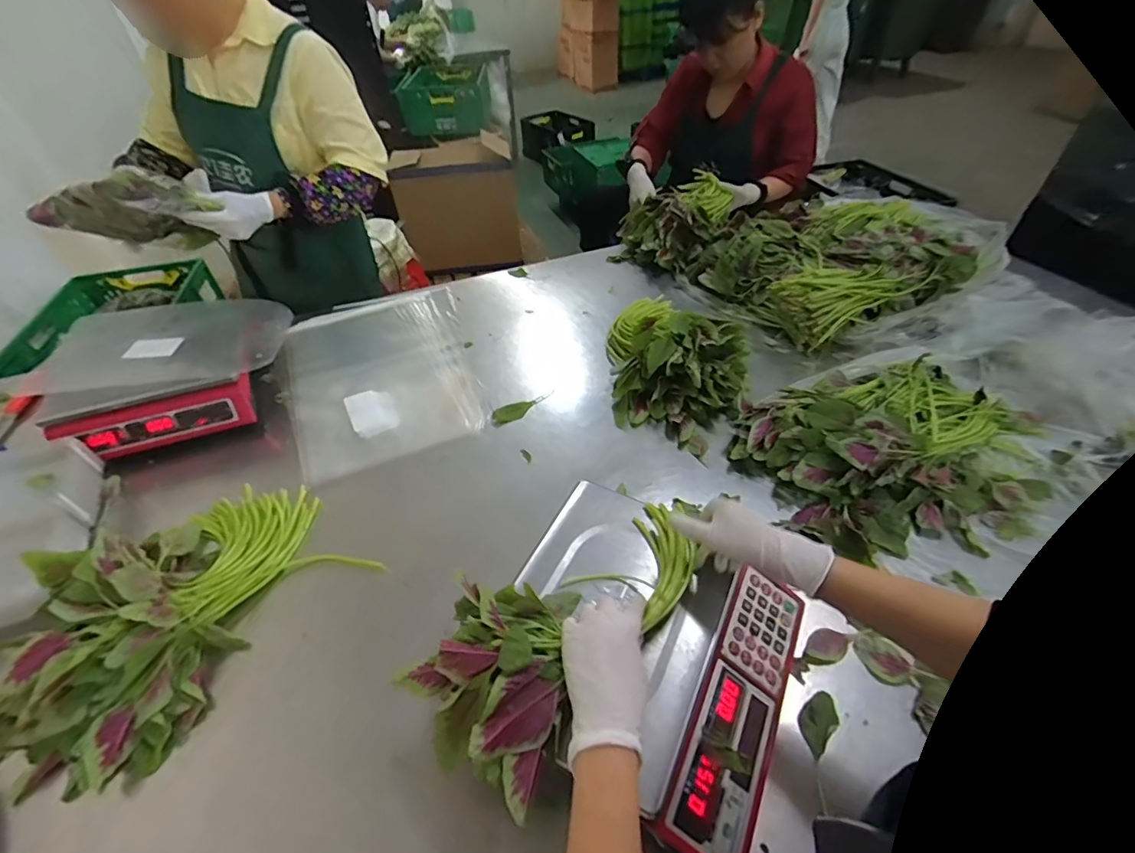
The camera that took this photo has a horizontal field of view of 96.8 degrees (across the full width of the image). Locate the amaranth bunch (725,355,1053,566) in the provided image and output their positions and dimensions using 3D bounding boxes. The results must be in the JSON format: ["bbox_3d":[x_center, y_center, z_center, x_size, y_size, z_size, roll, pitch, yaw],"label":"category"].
[{"bbox_3d":[0.512,0.037,0.768,0.472,0.084,0.321,-6,45,-3],"label":"amaranth bunch"}]

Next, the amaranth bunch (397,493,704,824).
[{"bbox_3d":[0.012,0.192,0.527,0.335,0.061,0.188,-30,51,-30],"label":"amaranth bunch"}]

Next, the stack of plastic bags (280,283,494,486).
[{"bbox_3d":[-0.387,-0.131,1.048,0.364,0.018,0.533,-14,46,-11],"label":"stack of plastic bags"}]

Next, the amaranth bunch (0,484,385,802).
[{"bbox_3d":[-0.518,0.221,0.645,0.315,0.100,0.431,32,54,30],"label":"amaranth bunch"}]

